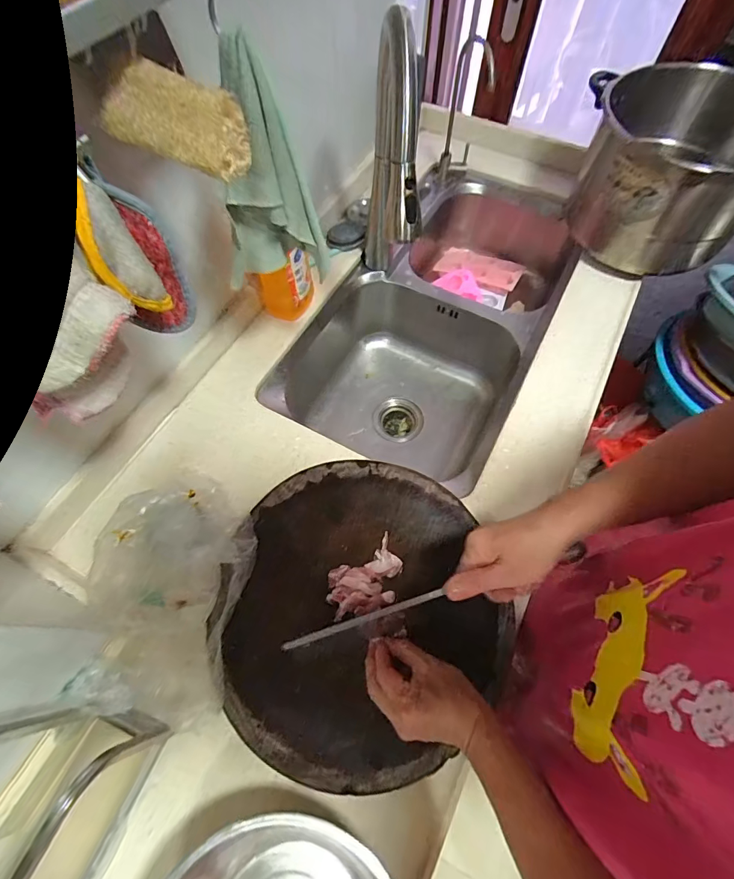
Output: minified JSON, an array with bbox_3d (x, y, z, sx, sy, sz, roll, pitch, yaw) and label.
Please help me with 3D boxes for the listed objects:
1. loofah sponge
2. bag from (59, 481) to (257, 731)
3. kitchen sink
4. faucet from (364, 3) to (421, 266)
[{"bbox_3d":[-0.151,-0.247,0.322,0.097,0.052,0.048,18,66,9],"label":"loofah sponge"},{"bbox_3d":[-0.221,0.174,0.478,0.154,0.118,0.252,8,65,4],"label":"bag"},{"bbox_3d":[0.144,-0.262,0.898,0.425,0.230,0.725,23,67,11],"label":"kitchen sink"},{"bbox_3d":[0.032,-0.342,0.620,0.043,0.411,0.267,-5,64,-2],"label":"faucet"}]

